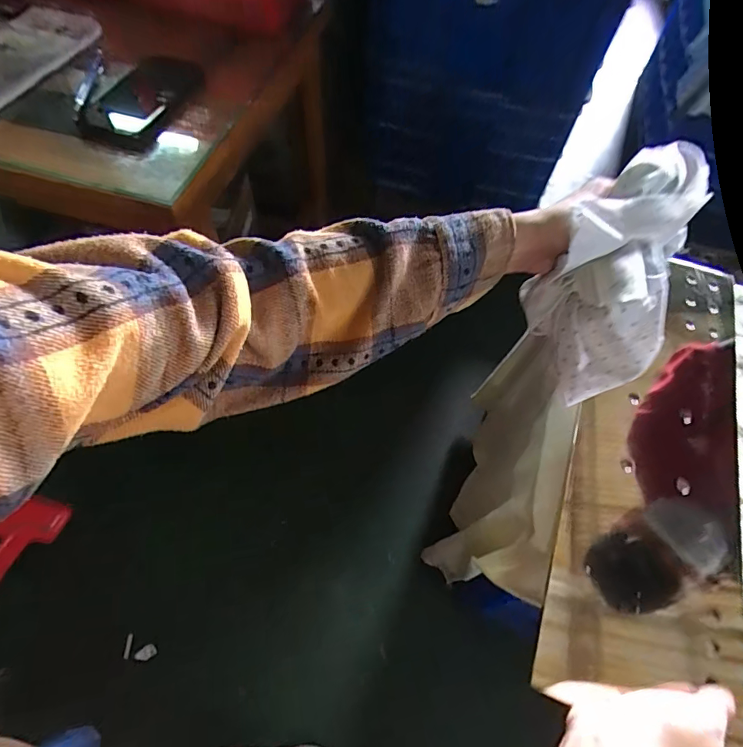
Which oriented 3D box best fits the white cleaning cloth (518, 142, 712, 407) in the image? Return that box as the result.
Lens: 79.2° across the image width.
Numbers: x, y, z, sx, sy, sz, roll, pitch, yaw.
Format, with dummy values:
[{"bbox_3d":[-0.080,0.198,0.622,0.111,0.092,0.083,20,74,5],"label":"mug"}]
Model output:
[{"bbox_3d":[0.218,-0.099,0.408,0.106,0.124,0.202,26,60,11],"label":"white cleaning cloth"}]

